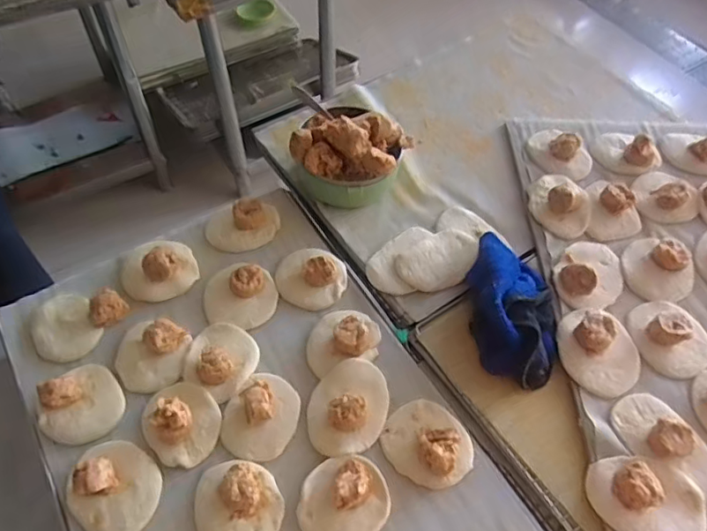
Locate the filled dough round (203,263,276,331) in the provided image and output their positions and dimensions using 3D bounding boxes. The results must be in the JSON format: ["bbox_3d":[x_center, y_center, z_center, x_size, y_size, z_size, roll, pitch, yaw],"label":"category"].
[{"bbox_3d":[-0.139,0.032,0.677,0.085,0.033,0.087,1,56,-1],"label":"filled dough round"}]

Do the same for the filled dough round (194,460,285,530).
[{"bbox_3d":[-0.114,0.233,0.542,0.087,0.028,0.078,9,56,4],"label":"filled dough round"}]

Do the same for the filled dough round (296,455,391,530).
[{"bbox_3d":[-0.008,0.227,0.545,0.083,0.032,0.087,1,56,-1],"label":"filled dough round"}]

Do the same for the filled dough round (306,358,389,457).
[{"bbox_3d":[-0.005,0.147,0.601,0.084,0.025,0.104,9,56,5],"label":"filled dough round"}]

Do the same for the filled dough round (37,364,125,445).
[{"bbox_3d":[-0.291,0.143,0.593,0.074,0.035,0.081,1,56,-1],"label":"filled dough round"}]

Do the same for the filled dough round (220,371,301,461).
[{"bbox_3d":[-0.100,0.154,0.594,0.079,0.031,0.090,18,57,10],"label":"filled dough round"}]

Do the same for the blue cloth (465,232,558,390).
[{"bbox_3d":[0.188,0.038,0.650,0.102,0.065,0.194,5,55,4],"label":"blue cloth"}]

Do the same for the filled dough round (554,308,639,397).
[{"bbox_3d":[0.282,0.091,0.628,0.091,0.038,0.094,1,56,-1],"label":"filled dough round"}]

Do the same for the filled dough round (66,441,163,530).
[{"bbox_3d":[-0.242,0.214,0.547,0.096,0.038,0.087,18,57,13],"label":"filled dough round"}]

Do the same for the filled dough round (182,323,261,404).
[{"bbox_3d":[-0.151,0.101,0.633,0.081,0.022,0.080,2,53,-3],"label":"filled dough round"}]

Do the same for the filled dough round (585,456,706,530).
[{"bbox_3d":[0.290,0.229,0.542,0.113,0.036,0.079,14,56,10],"label":"filled dough round"}]

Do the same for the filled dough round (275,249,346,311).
[{"bbox_3d":[-0.053,0.009,0.692,0.085,0.030,0.076,30,60,17],"label":"filled dough round"}]

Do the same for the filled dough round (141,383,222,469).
[{"bbox_3d":[-0.185,0.158,0.584,0.078,0.034,0.094,-37,62,-22],"label":"filled dough round"}]

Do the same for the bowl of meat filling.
[{"bbox_3d":[-0.003,-0.157,0.755,0.138,0.117,0.151,0,55,0],"label":"bowl of meat filling"}]

